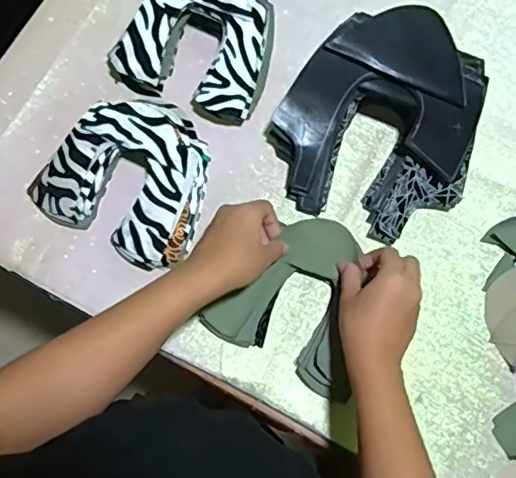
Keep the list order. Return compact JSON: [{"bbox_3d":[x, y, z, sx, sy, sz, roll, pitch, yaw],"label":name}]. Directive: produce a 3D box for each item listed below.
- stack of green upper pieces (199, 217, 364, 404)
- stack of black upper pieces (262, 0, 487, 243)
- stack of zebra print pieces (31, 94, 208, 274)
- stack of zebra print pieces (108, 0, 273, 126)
[{"bbox_3d":[0.046,0.057,0.556,0.150,0.044,0.146,28,77,7],"label":"stack of green upper pieces"},{"bbox_3d":[0.117,-0.110,0.557,0.203,0.110,0.192,8,75,2],"label":"stack of black upper pieces"},{"bbox_3d":[-0.131,-0.070,0.586,0.166,0.048,0.159,28,77,7],"label":"stack of zebra print pieces"},{"bbox_3d":[-0.061,-0.221,0.612,0.163,0.064,0.142,24,76,6],"label":"stack of zebra print pieces"}]

